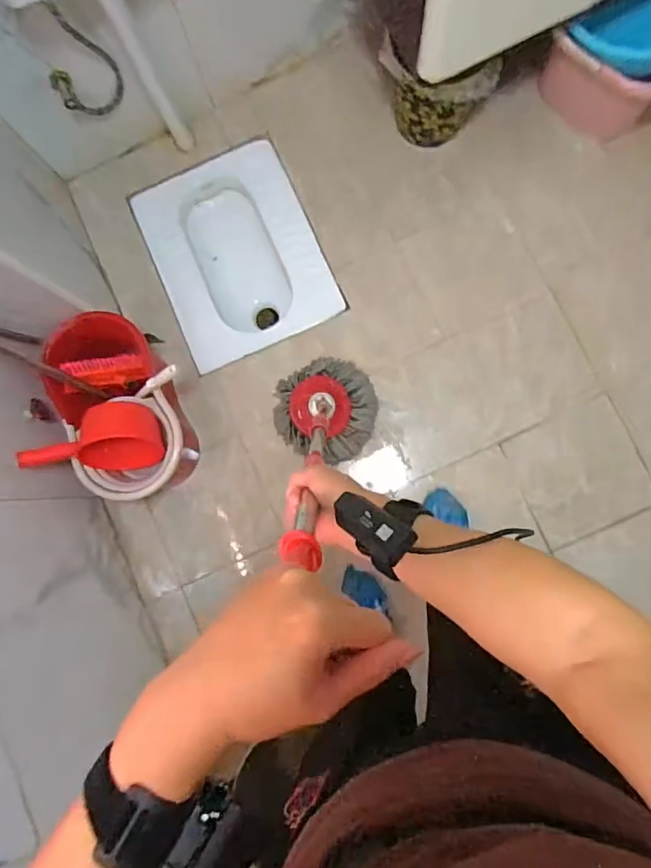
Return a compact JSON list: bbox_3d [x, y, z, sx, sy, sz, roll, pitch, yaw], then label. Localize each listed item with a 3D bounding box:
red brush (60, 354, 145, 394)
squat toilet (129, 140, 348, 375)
[{"bbox_3d":[-0.516,-0.141,1.201,0.182,0.072,0.073,-11,86,-14],"label":"red brush"},{"bbox_3d":[-0.235,-0.468,1.463,0.422,0.203,0.523,-24,83,1],"label":"squat toilet"}]

